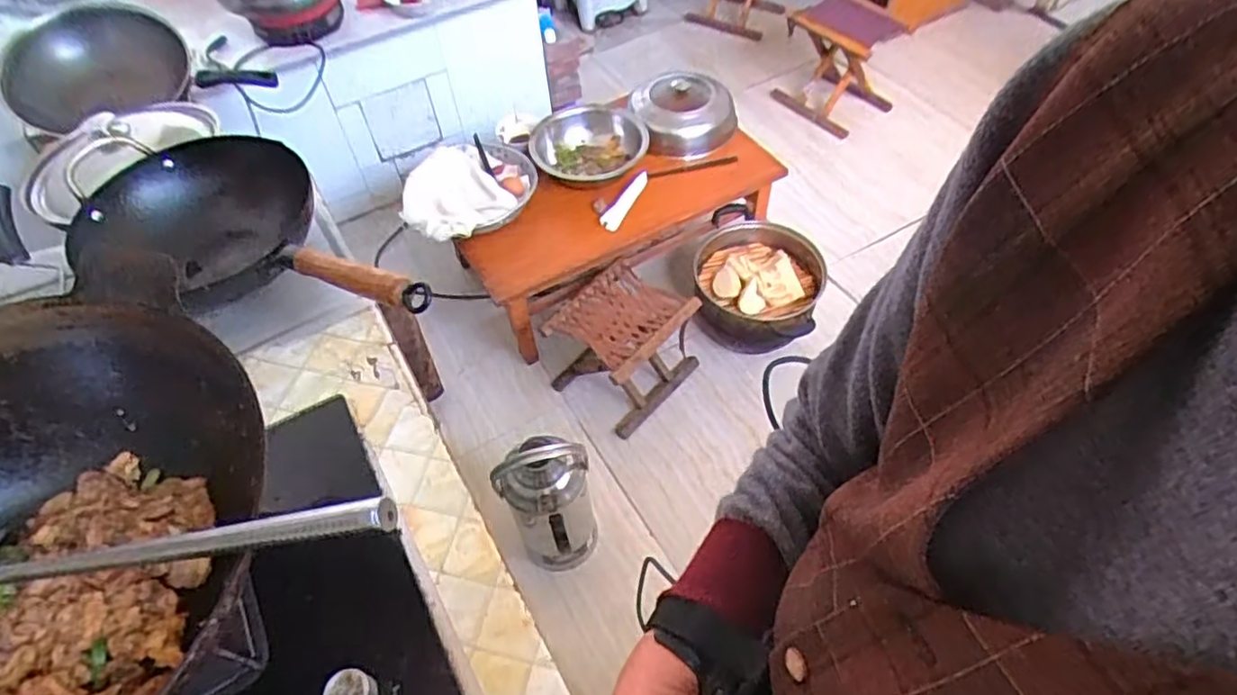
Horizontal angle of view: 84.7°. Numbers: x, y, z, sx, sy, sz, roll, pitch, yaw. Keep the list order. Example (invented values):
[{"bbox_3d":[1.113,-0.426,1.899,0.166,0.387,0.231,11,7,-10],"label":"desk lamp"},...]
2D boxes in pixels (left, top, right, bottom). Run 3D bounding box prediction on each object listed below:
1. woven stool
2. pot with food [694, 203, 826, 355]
[{"bbox_3d":[0.004,-0.012,1.596,0.275,0.270,0.281,35,63,25],"label":"woven stool"},{"bbox_3d":[0.342,-0.172,1.645,0.296,0.152,0.356,1,54,4],"label":"pot with food"}]

